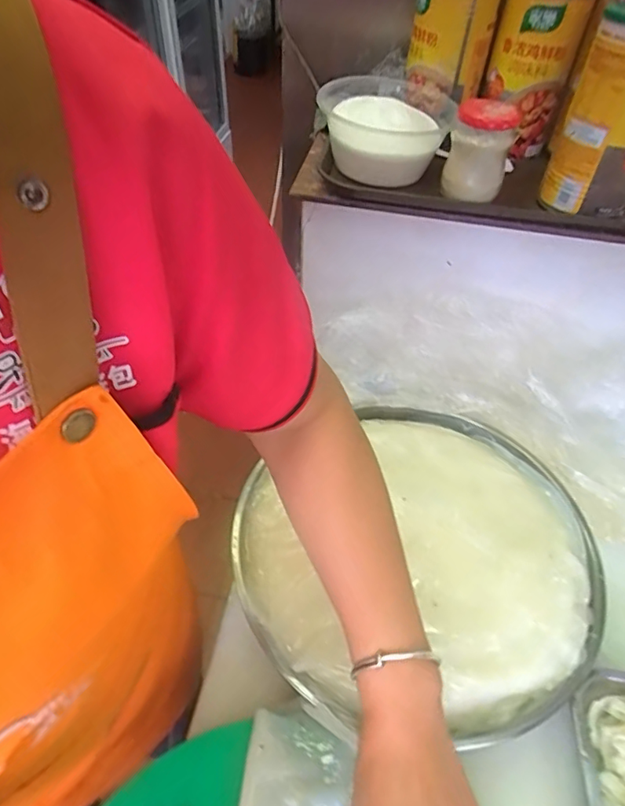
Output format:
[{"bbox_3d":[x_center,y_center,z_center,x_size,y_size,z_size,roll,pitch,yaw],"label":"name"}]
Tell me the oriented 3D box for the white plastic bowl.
[{"bbox_3d":[0.080,-0.333,0.632,0.139,0.078,0.138,2,48,-1],"label":"white plastic bowl"}]

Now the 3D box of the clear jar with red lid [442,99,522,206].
[{"bbox_3d":[0.183,-0.275,0.569,0.065,0.088,0.056,13,49,10],"label":"clear jar with red lid"}]

